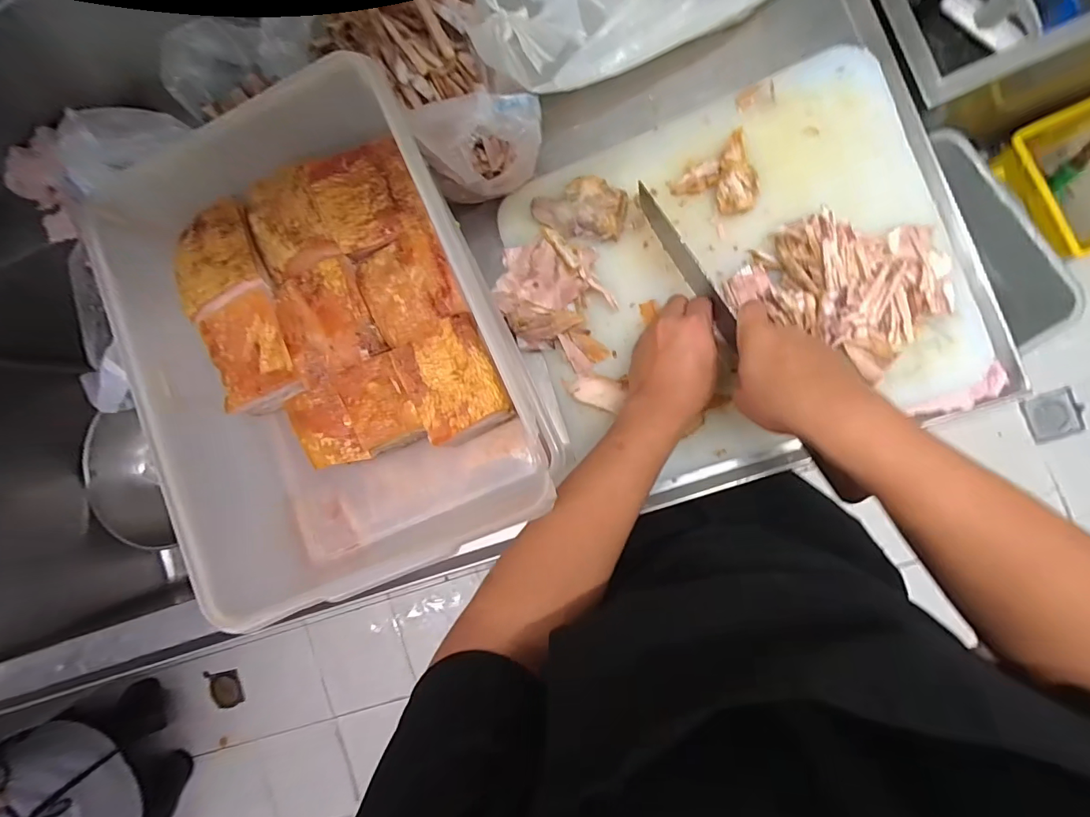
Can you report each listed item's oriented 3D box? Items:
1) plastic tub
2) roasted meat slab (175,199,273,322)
[{"bbox_3d":[-0.175,-0.059,0.375,0.262,0.105,0.362,-25,86,8],"label":"plastic tub"},{"bbox_3d":[-0.286,-0.131,0.403,0.078,0.032,0.089,-19,87,9],"label":"roasted meat slab"}]

